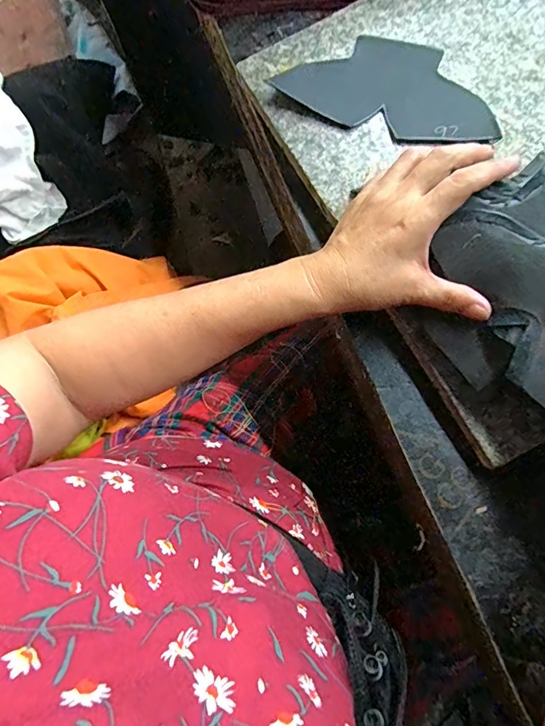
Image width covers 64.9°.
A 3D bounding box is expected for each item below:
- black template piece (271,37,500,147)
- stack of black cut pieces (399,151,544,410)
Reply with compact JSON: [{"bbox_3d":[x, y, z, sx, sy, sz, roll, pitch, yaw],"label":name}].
[{"bbox_3d":[0.104,-0.241,0.373,0.186,0.005,0.093,19,79,6],"label":"black template piece"},{"bbox_3d":[0.179,-0.035,0.289,0.124,0.032,0.168,-38,76,23],"label":"stack of black cut pieces"}]

